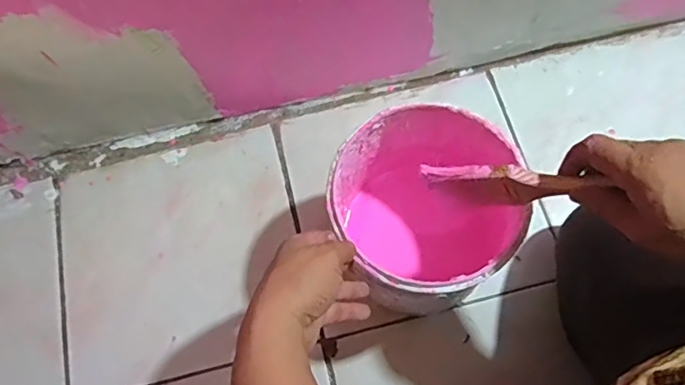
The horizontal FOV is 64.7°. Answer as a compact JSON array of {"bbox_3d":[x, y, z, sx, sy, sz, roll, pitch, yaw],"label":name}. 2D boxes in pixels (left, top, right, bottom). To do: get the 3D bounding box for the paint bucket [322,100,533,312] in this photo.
[{"bbox_3d":[0.077,0.023,0.555,0.166,0.160,0.167,-1,71,2],"label":"paint bucket"}]

